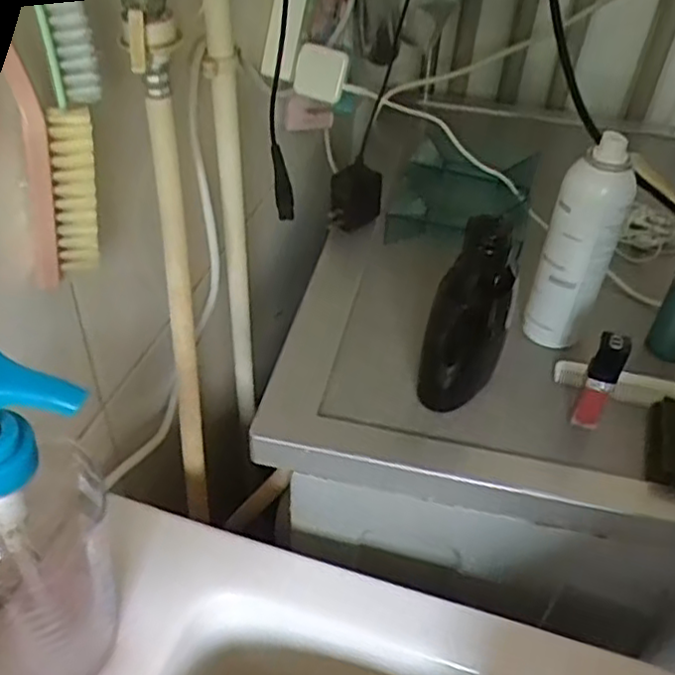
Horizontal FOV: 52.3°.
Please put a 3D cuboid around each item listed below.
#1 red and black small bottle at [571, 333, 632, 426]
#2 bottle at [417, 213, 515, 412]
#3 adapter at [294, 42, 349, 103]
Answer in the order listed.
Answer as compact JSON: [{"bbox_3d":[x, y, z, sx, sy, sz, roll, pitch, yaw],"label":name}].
[{"bbox_3d":[0.173,0.031,0.456,0.019,0.073,0.018,24,46,19],"label":"red and black small bottle"},{"bbox_3d":[0.091,-0.020,0.461,0.050,0.138,0.070,16,44,12],"label":"bottle"},{"bbox_3d":[-0.016,-0.245,0.643,0.047,0.048,0.022,12,43,8],"label":"adapter"}]

